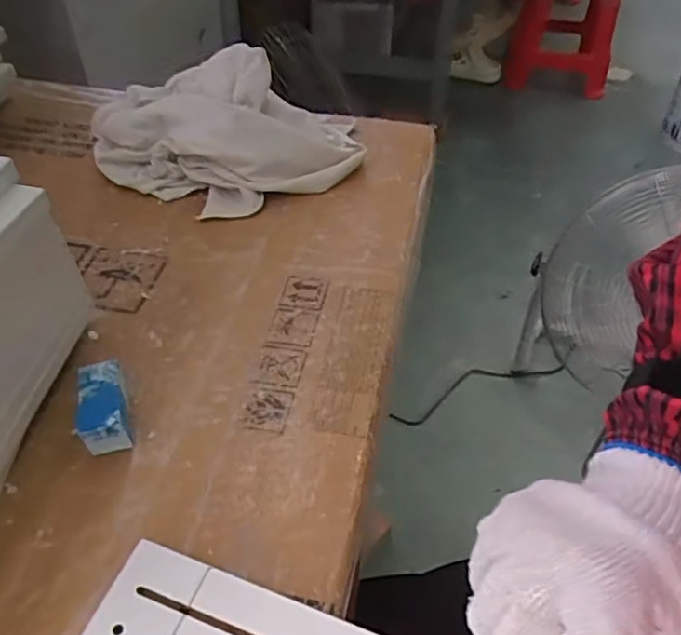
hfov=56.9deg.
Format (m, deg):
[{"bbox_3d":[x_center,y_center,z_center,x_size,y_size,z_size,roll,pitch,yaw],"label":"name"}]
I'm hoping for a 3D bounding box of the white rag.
[{"bbox_3d":[-0.102,-0.170,0.561,0.243,0.097,0.141,-8,45,-7],"label":"white rag"}]

